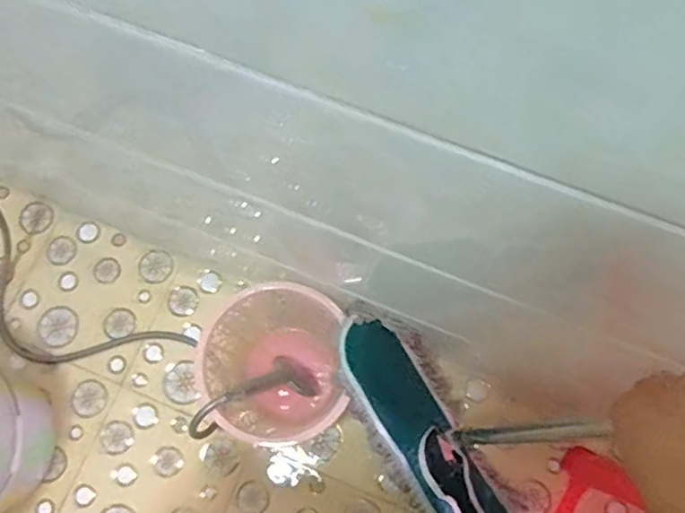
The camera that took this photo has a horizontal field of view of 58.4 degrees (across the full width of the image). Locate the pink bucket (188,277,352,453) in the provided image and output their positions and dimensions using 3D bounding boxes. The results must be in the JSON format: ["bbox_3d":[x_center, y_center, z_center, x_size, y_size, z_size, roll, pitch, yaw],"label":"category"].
[{"bbox_3d":[-0.126,0.202,1.168,0.258,0.220,0.294,-3,73,-2],"label":"pink bucket"}]

